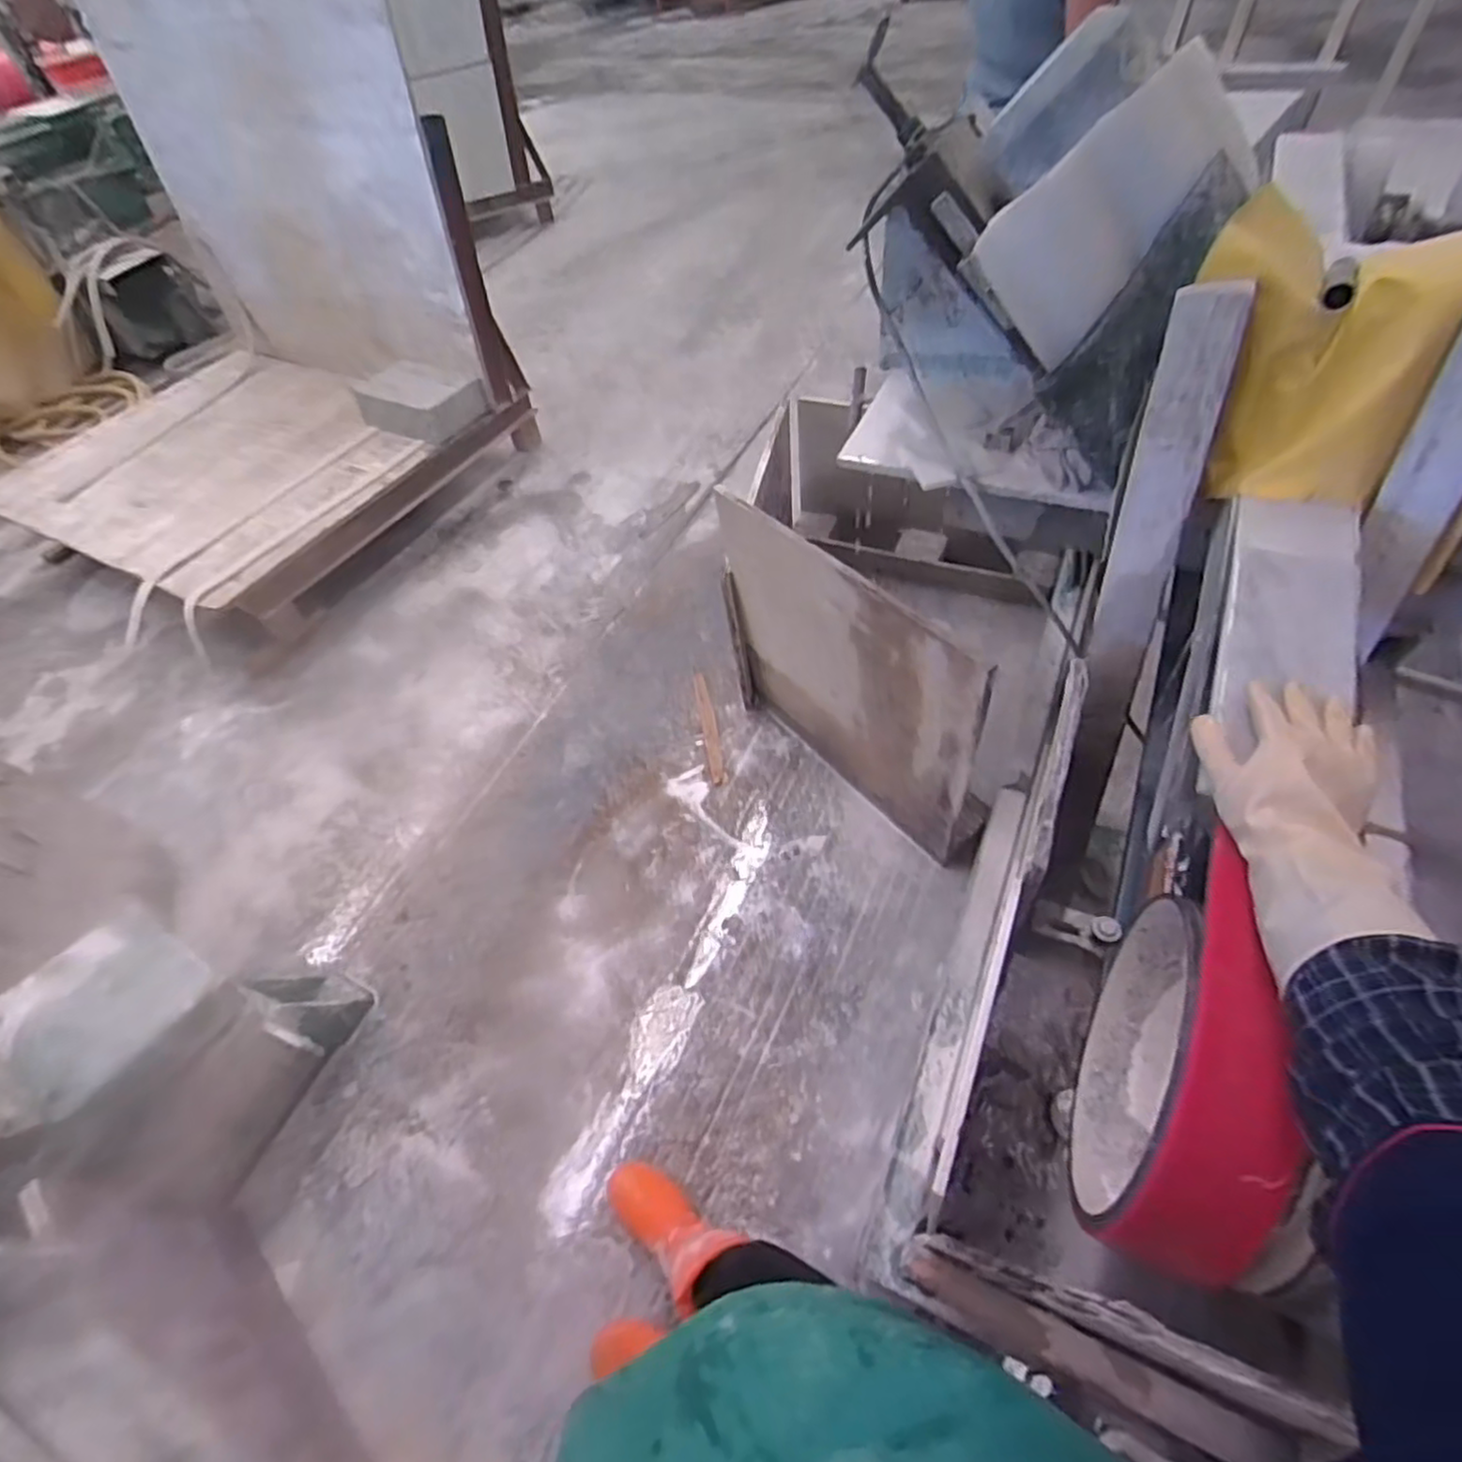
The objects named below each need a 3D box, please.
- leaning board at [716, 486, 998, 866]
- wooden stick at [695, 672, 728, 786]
[{"bbox_3d":[0.190,-0.080,1.244,0.021,0.627,0.564,-35,57,-19],"label":"leaning board"},{"bbox_3d":[-0.050,-0.011,1.621,0.034,0.006,0.311,-11,53,-2],"label":"wooden stick"}]

